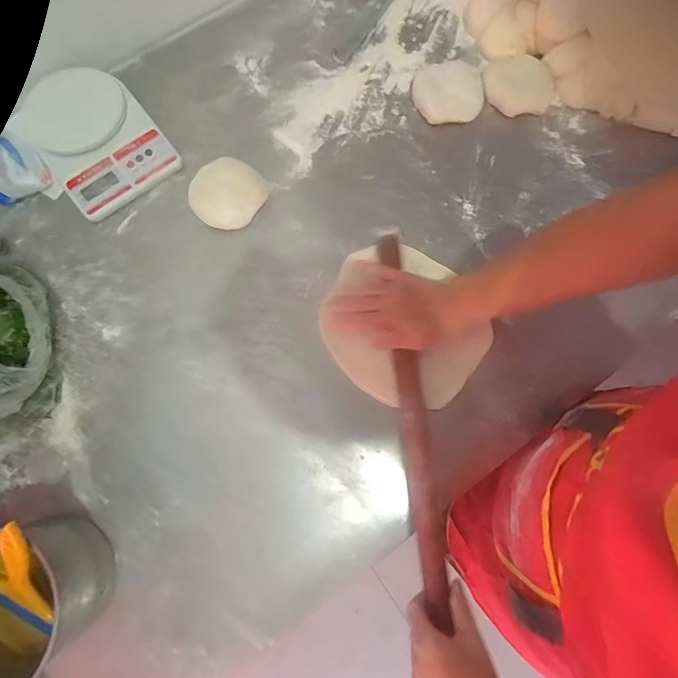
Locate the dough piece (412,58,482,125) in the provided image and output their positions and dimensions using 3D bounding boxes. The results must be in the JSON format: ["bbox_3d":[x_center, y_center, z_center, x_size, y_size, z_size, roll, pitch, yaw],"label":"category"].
[{"bbox_3d":[0.159,-0.359,0.560,0.098,0.034,0.075,-4,78,-1],"label":"dough piece"}]

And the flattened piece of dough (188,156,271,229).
[{"bbox_3d":[-0.149,-0.198,0.522,0.087,0.035,0.096,25,79,5],"label":"flattened piece of dough"}]

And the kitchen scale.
[{"bbox_3d":[-0.335,-0.278,0.534,0.149,0.043,0.195,-37,81,-7],"label":"kitchen scale"}]

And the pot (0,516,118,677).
[{"bbox_3d":[-0.320,0.255,0.381,0.145,0.124,0.145,0,78,0],"label":"pot"}]

